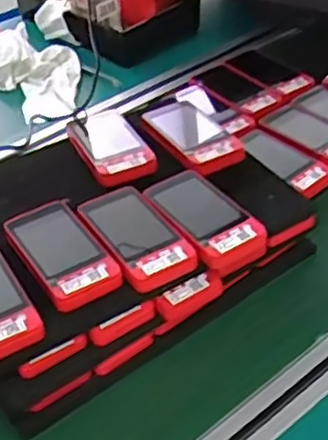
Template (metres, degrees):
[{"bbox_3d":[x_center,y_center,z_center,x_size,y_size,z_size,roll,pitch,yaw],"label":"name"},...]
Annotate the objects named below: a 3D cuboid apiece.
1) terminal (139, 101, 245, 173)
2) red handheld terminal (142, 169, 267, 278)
[{"bbox_3d":[0.026,-0.094,0.749,0.060,0.021,0.126,-26,48,-25],"label":"terminal"},{"bbox_3d":[0.036,-0.002,0.666,0.062,0.028,0.120,-24,48,-23],"label":"red handheld terminal"}]

